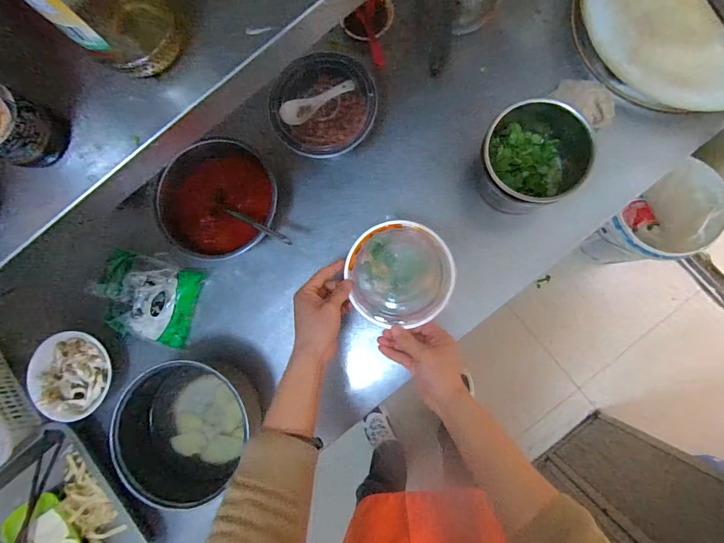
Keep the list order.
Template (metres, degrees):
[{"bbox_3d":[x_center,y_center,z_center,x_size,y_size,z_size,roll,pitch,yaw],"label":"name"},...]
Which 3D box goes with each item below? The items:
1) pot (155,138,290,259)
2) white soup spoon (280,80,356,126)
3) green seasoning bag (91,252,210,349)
[{"bbox_3d":[-0.246,-0.123,0.635,0.185,0.080,0.180,0,85,5],"label":"pot"},{"bbox_3d":[-0.075,-0.287,0.611,0.130,0.025,0.041,-32,83,2],"label":"white soup spoon"},{"bbox_3d":[-0.371,0.049,0.637,0.155,0.053,0.144,16,86,7],"label":"green seasoning bag"}]

